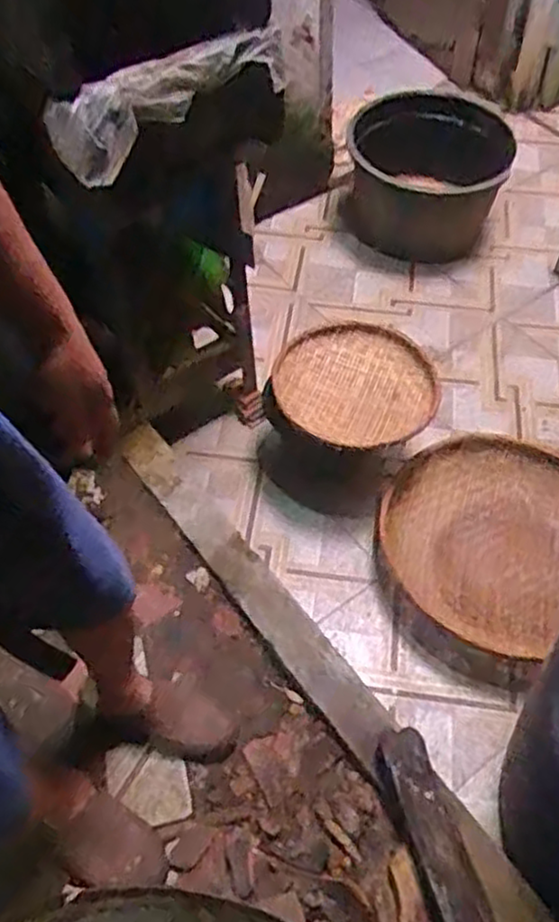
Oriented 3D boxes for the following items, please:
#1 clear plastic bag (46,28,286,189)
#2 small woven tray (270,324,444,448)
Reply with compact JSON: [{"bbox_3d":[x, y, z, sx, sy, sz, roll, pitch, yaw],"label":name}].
[{"bbox_3d":[-0.164,-0.547,1.091,0.392,0.106,0.082,-33,60,-18],"label":"clear plastic bag"},{"bbox_3d":[0.170,-0.161,1.631,0.358,0.081,0.335,11,57,10],"label":"small woven tray"}]

